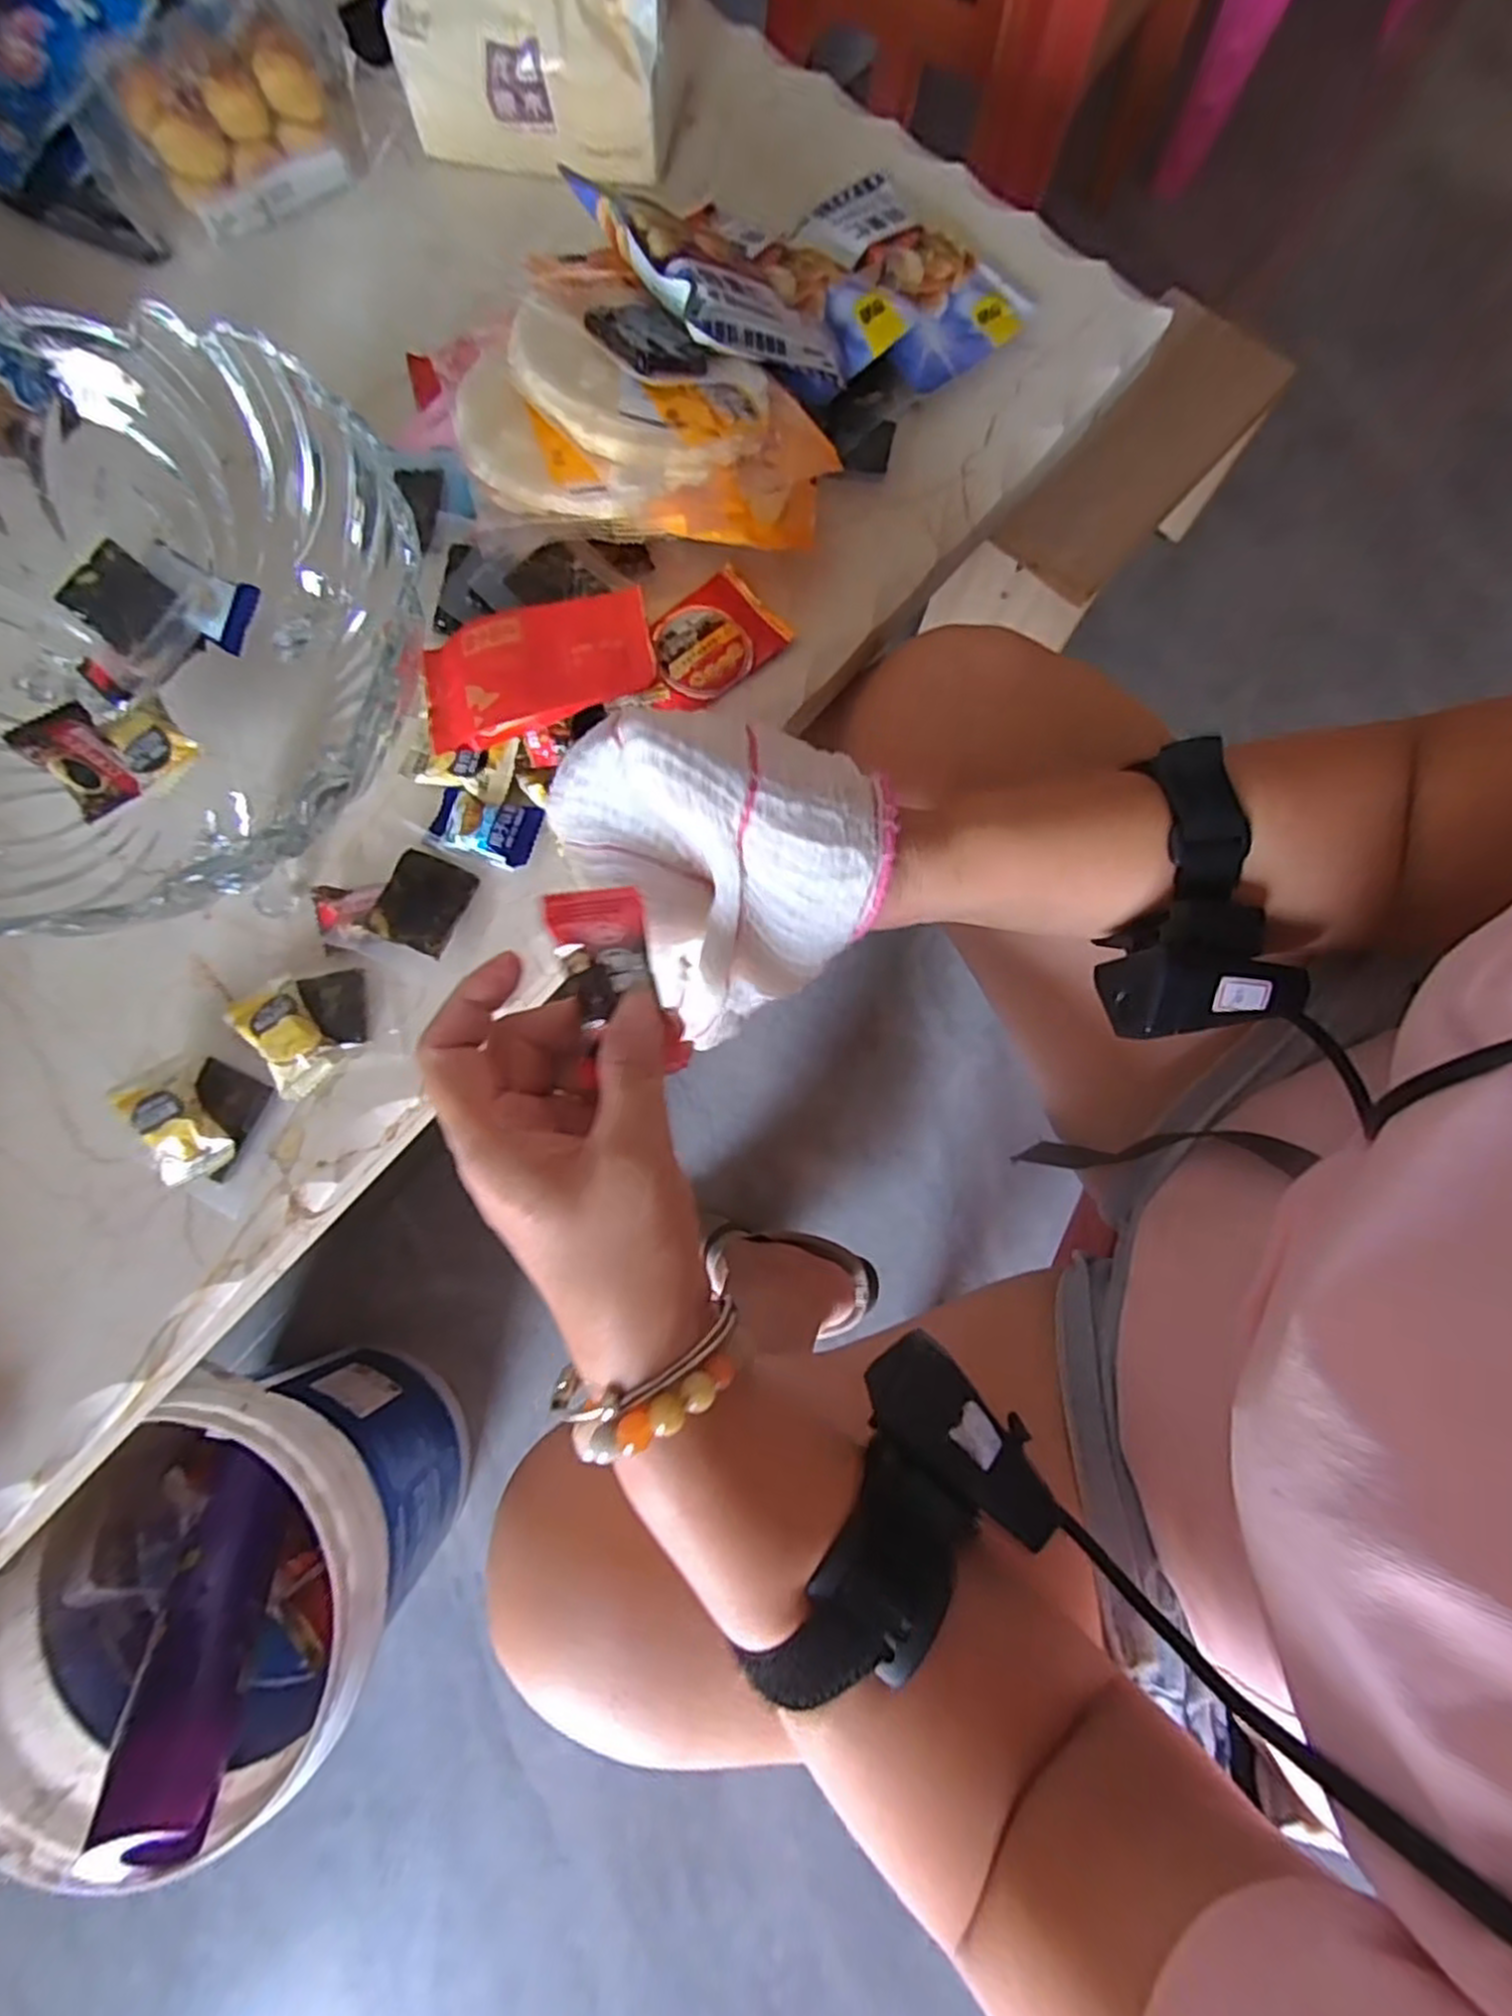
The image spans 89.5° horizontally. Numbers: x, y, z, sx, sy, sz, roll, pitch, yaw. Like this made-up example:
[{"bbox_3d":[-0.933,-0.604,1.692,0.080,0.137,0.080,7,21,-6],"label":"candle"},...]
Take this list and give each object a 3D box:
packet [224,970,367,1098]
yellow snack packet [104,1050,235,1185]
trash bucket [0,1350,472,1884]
[{"bbox_3d":[-0.185,0.006,0.316,0.046,0.020,0.044,-36,82,-7],"label":"packet"},{"bbox_3d":[-0.233,0.046,0.308,0.034,0.022,0.046,-27,81,-6],"label":"yellow snack packet"},{"bbox_3d":[-0.362,0.408,0.567,0.244,0.256,0.222,-42,83,-8],"label":"trash bucket"}]

